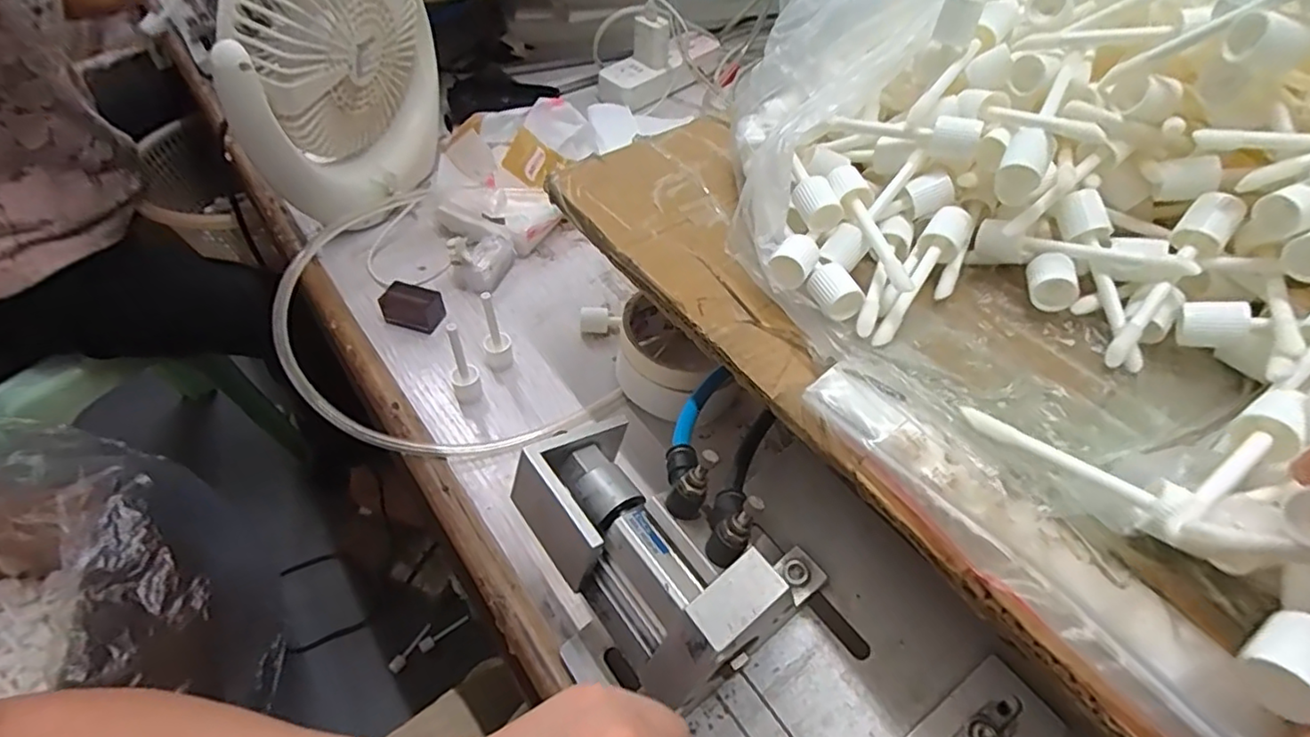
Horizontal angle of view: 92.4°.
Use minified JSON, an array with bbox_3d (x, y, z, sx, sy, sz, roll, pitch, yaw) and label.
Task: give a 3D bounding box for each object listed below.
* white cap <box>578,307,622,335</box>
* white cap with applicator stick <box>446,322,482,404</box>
[{"bbox_3d":[-0.041,-0.037,0.464,0.030,0.015,0.014,-2,50,-3],"label":"white cap"},{"bbox_3d":[-0.126,-0.003,0.401,0.019,0.060,0.014,-24,55,-20],"label":"white cap with applicator stick"}]

